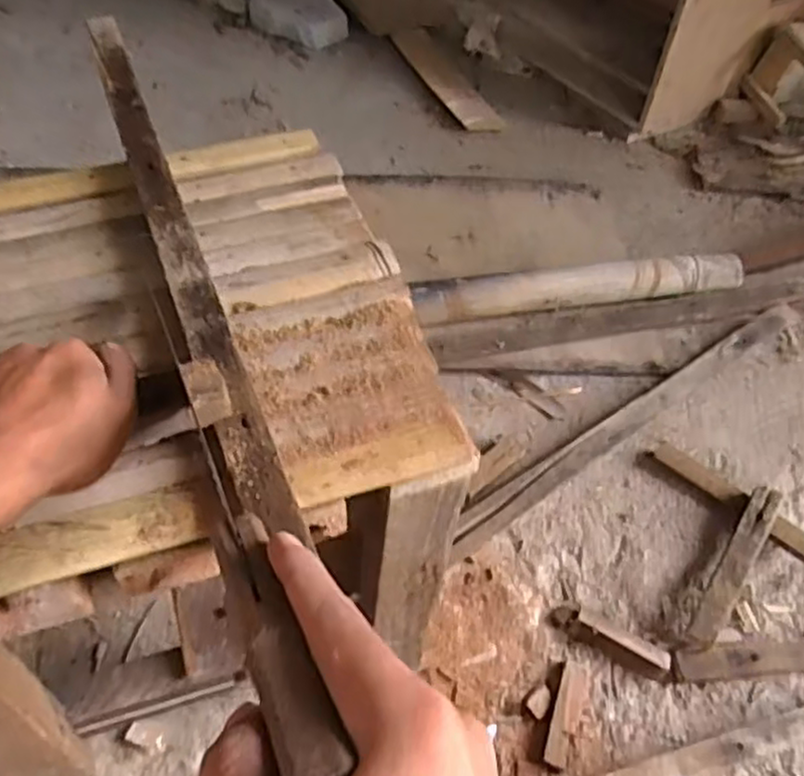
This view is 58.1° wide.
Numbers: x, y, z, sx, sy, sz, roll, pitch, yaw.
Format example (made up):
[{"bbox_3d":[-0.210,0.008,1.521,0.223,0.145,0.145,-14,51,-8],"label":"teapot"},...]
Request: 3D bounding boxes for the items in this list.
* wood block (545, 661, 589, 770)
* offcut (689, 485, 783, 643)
[{"bbox_3d":[0.175,0.341,0.762,0.028,0.011,0.110,19,53,11],"label":"wood block"},{"bbox_3d":[0.394,0.209,0.851,0.038,0.044,0.204,29,70,18],"label":"offcut"}]

